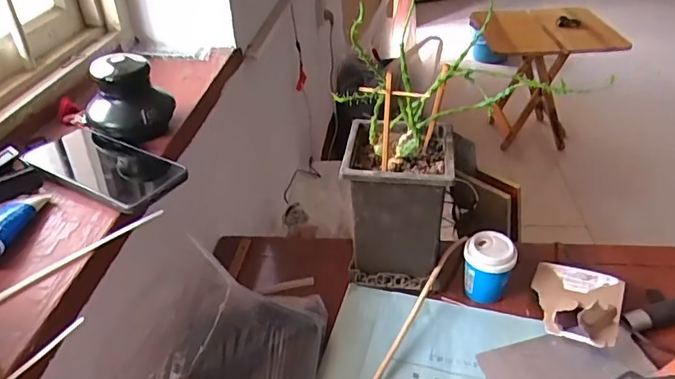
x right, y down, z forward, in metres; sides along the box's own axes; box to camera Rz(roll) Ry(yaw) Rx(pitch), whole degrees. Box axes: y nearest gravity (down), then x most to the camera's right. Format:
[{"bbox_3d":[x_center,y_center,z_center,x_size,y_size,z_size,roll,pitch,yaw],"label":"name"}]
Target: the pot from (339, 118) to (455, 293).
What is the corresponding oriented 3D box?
[{"bbox_3d":[0.074,0.021,0.638,0.120,0.184,0.117,4,36,9],"label":"pot"}]

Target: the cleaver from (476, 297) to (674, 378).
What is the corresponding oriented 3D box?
[{"bbox_3d":[0.304,0.173,0.555,0.289,0.022,0.082,-10,36,-10],"label":"cleaver"}]

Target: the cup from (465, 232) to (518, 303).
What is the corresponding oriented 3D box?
[{"bbox_3d":[0.188,0.095,0.631,0.060,0.072,0.058,14,39,21],"label":"cup"}]

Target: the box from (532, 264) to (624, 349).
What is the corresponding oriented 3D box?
[{"bbox_3d":[0.279,0.122,0.596,0.094,0.062,0.114,16,40,23],"label":"box"}]

